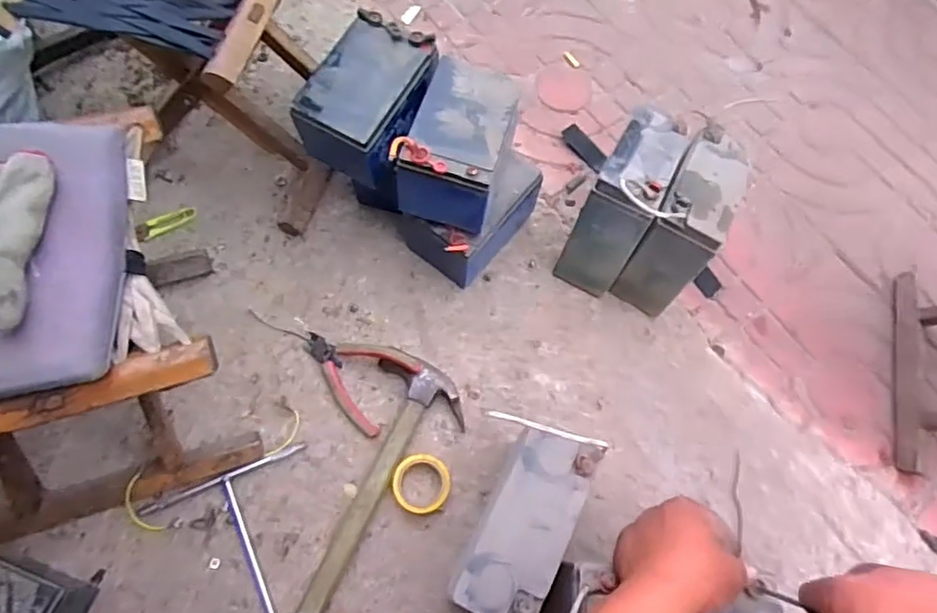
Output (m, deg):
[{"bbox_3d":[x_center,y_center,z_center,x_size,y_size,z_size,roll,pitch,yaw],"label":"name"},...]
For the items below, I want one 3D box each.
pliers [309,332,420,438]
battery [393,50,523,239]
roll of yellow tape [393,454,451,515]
[{"bbox_3d":[-0.134,0.074,0.727,0.132,0.036,0.097,34,74,10],"label":"pliers"},{"bbox_3d":[-0.008,-0.176,0.673,0.104,0.098,0.156,18,72,5],"label":"battery"},{"bbox_3d":[-0.052,0.196,0.685,0.062,0.017,0.062,0,71,-1],"label":"roll of yellow tape"}]

